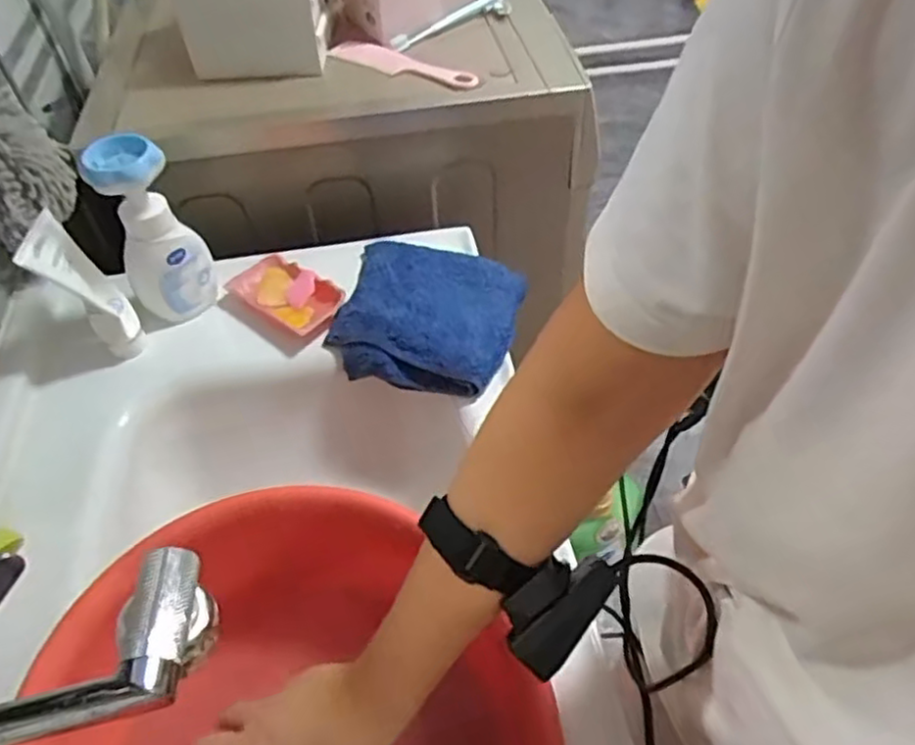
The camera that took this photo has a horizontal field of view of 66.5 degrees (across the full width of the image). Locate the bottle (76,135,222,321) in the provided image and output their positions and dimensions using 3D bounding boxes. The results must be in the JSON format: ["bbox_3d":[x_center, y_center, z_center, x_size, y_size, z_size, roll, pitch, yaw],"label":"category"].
[{"bbox_3d":[-0.291,-0.133,0.677,0.074,0.184,0.047,-22,51,-16],"label":"bottle"}]

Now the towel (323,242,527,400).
[{"bbox_3d":[-0.032,-0.065,0.733,0.181,0.037,0.183,11,50,13],"label":"towel"}]

